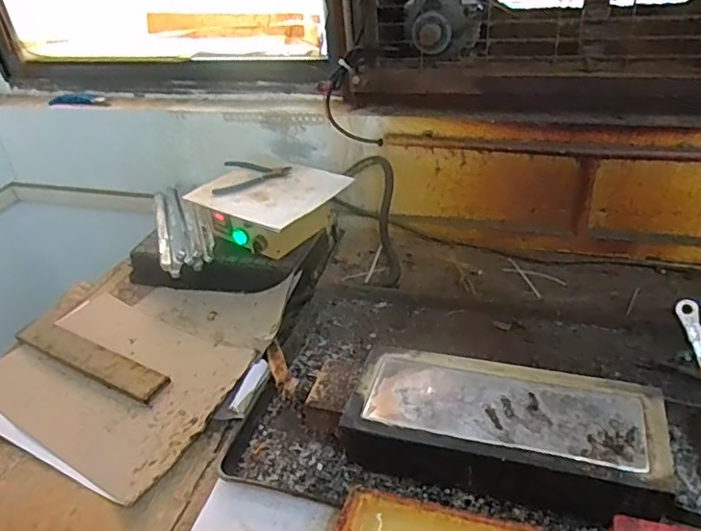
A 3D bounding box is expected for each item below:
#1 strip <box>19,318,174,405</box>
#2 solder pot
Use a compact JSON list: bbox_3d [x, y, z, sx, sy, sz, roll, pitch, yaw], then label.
[{"bbox_3d":[-0.409,0.147,0.907,0.292,0.009,0.054,18,44,23],"label":"strip"},{"bbox_3d":[0.173,0.192,0.668,0.342,0.084,0.149,8,36,20],"label":"solder pot"}]

